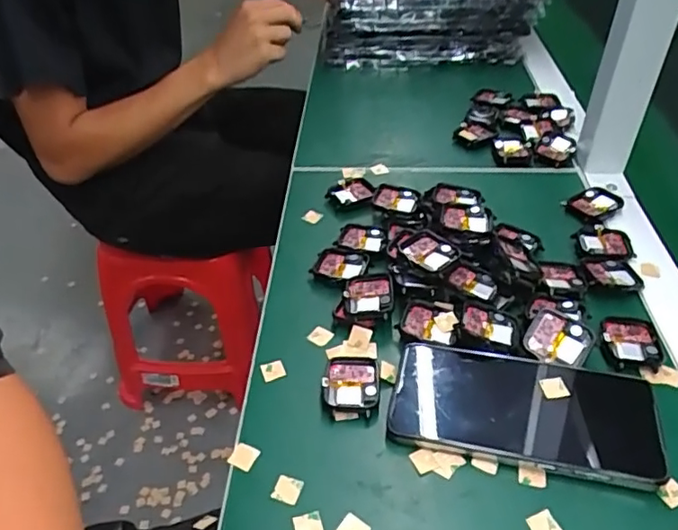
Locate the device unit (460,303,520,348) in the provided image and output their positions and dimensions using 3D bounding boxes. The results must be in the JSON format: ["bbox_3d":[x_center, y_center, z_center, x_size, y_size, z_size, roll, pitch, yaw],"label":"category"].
[{"bbox_3d":[0.107,0.046,0.416,0.041,0.012,0.037,21,39,5],"label":"device unit"}]

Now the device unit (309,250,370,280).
[{"bbox_3d":[0.002,-0.001,0.487,0.043,0.011,0.035,12,43,17],"label":"device unit"}]

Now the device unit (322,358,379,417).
[{"bbox_3d":[0.008,0.082,0.392,0.037,0.011,0.041,-1,41,4],"label":"device unit"}]

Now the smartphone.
[{"bbox_3d":[0.117,0.093,0.372,0.159,0.014,0.079,7,42,12],"label":"smartphone"}]

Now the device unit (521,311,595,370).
[{"bbox_3d":[0.154,0.052,0.407,0.042,0.008,0.037,28,76,21],"label":"device unit"}]

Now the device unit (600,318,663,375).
[{"bbox_3d":[0.206,0.055,0.411,0.039,0.009,0.043,4,41,9],"label":"device unit"}]

